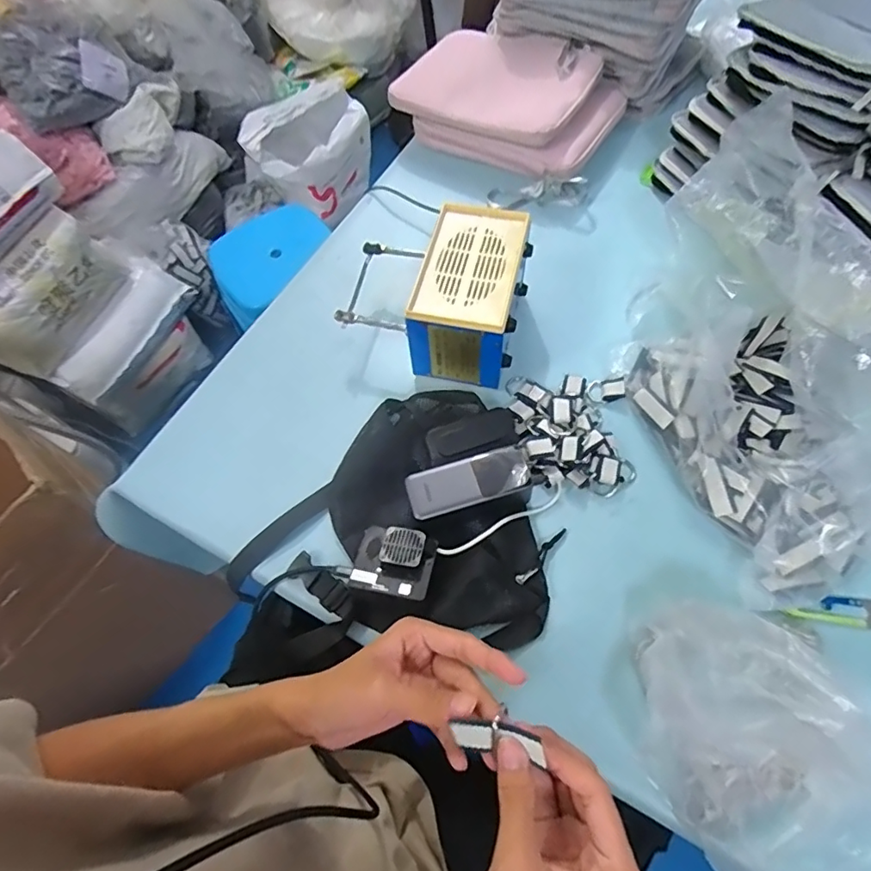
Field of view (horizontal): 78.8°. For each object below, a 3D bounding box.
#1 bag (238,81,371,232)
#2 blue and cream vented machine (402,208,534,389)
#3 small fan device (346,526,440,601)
[{"bbox_3d":[-0.357,-0.838,1.595,0.222,0.294,0.346,31,69,18],"label":"bag"},{"bbox_3d":[0.045,-0.170,0.646,0.110,0.112,0.177,11,64,10],"label":"blue and cream vented machine"},{"bbox_3d":[-0.041,0.125,0.528,0.077,0.020,0.066,10,67,11],"label":"small fan device"}]

